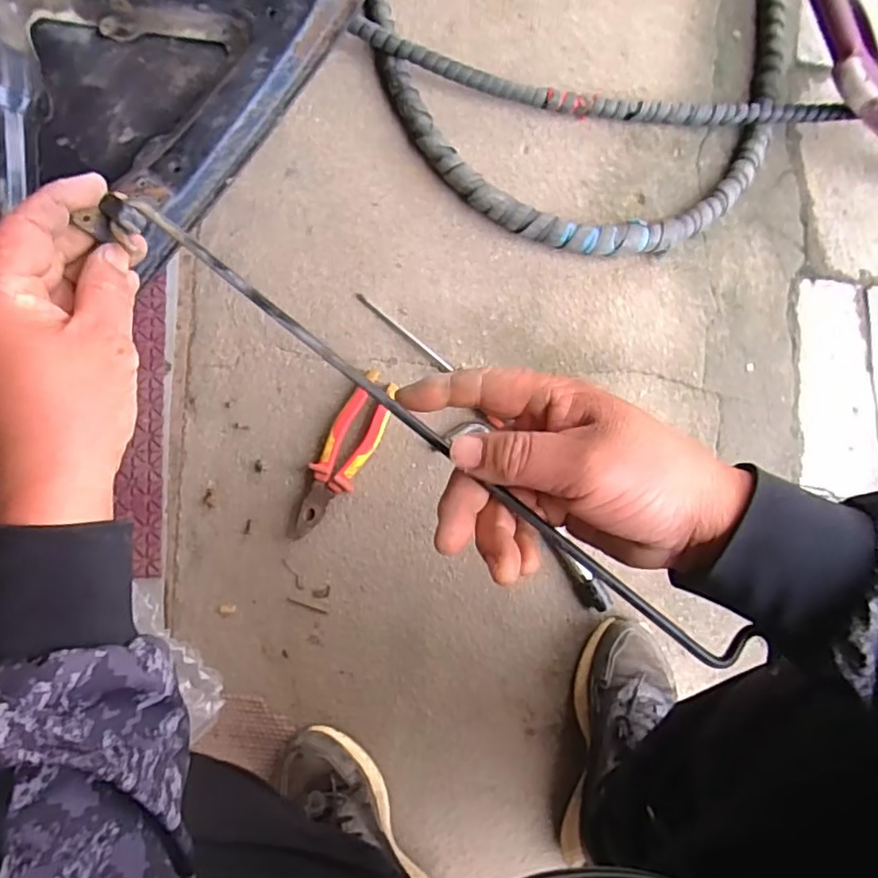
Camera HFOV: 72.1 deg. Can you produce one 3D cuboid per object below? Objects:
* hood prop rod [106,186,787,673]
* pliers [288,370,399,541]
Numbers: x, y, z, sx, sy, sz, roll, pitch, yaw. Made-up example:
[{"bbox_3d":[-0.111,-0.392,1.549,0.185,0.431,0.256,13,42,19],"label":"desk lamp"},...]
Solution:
[{"bbox_3d":[-0.005,-0.010,0.308,0.391,0.009,0.022,38,88,2],"label":"hood prop rod"},{"bbox_3d":[-0.113,0.024,0.704,0.056,0.018,0.210,28,85,-7],"label":"pliers"}]

